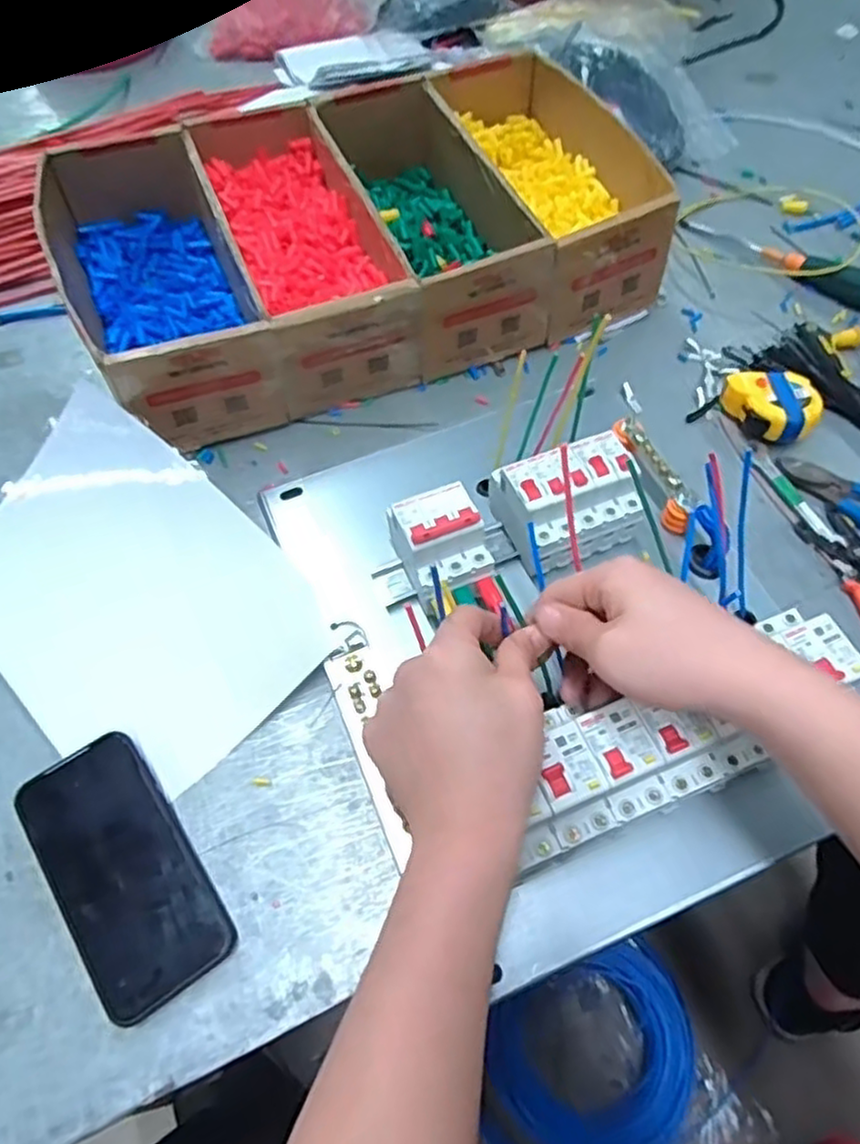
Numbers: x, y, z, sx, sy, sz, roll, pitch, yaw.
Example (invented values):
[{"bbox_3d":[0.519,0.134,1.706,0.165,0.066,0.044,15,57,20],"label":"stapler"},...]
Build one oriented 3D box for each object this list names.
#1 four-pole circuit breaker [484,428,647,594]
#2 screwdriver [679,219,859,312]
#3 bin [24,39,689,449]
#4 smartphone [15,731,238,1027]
[{"bbox_3d":[0.104,-0.051,0.538,0.094,0.080,0.071,-20,61,-11],"label":"four-pole circuit breaker"},{"bbox_3d":[0.375,-0.334,0.753,0.040,0.027,0.229,-40,67,-21],"label":"screwdriver"},{"bbox_3d":[-0.060,-0.324,0.700,0.537,0.121,0.319,-21,61,-12],"label":"bin"},{"bbox_3d":[-0.190,0.181,0.443,0.079,0.014,0.161,-29,68,-21],"label":"smartphone"}]

